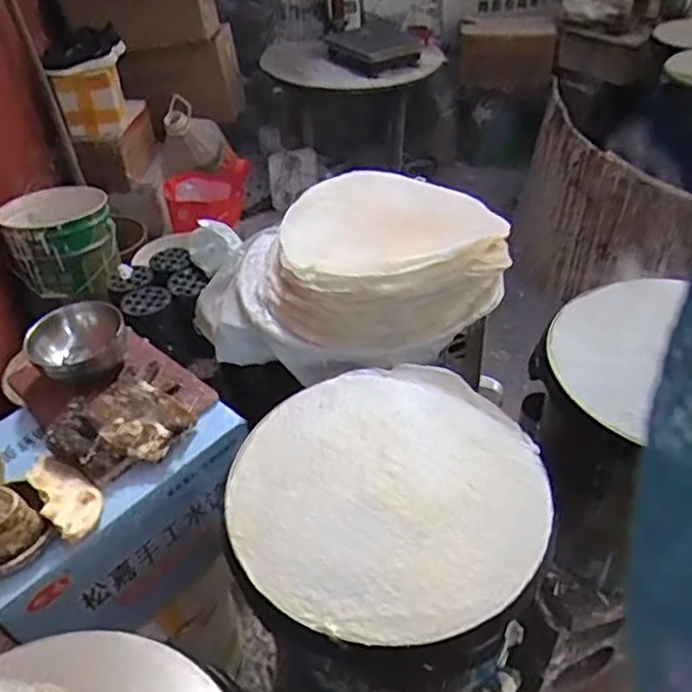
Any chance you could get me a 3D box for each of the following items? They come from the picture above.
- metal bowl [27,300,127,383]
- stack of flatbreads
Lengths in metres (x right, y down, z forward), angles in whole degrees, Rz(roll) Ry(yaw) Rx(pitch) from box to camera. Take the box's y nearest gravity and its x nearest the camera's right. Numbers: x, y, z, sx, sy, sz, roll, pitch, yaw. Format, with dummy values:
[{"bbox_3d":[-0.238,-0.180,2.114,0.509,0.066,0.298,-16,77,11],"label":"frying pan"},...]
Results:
[{"bbox_3d":[-0.413,-0.003,1.013,0.150,0.077,0.143,-24,45,-22],"label":"metal bowl"},{"bbox_3d":[0.068,-0.164,1.115,0.390,0.157,0.423,28,50,31],"label":"stack of flatbreads"}]

